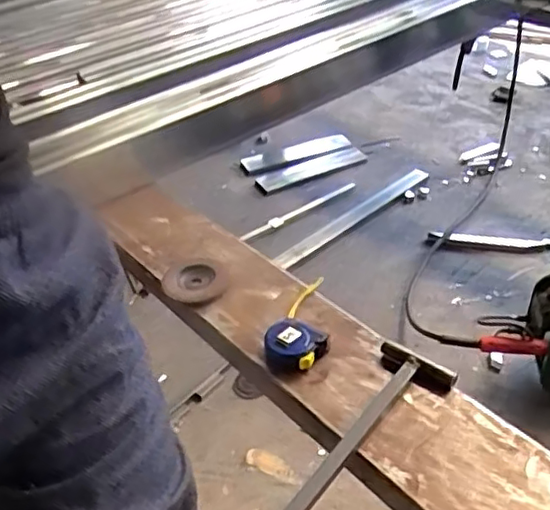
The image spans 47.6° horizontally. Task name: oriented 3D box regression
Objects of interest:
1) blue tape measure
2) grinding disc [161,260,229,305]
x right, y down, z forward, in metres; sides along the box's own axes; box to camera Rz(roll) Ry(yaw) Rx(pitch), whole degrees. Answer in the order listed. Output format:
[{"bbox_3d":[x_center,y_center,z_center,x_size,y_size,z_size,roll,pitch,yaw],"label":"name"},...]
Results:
[{"bbox_3d":[0.032,0.077,0.821,0.075,0.035,0.180,0,39,6],"label":"blue tape measure"},{"bbox_3d":[-0.114,0.034,0.905,0.089,0.022,0.098,0,37,8],"label":"grinding disc"}]

